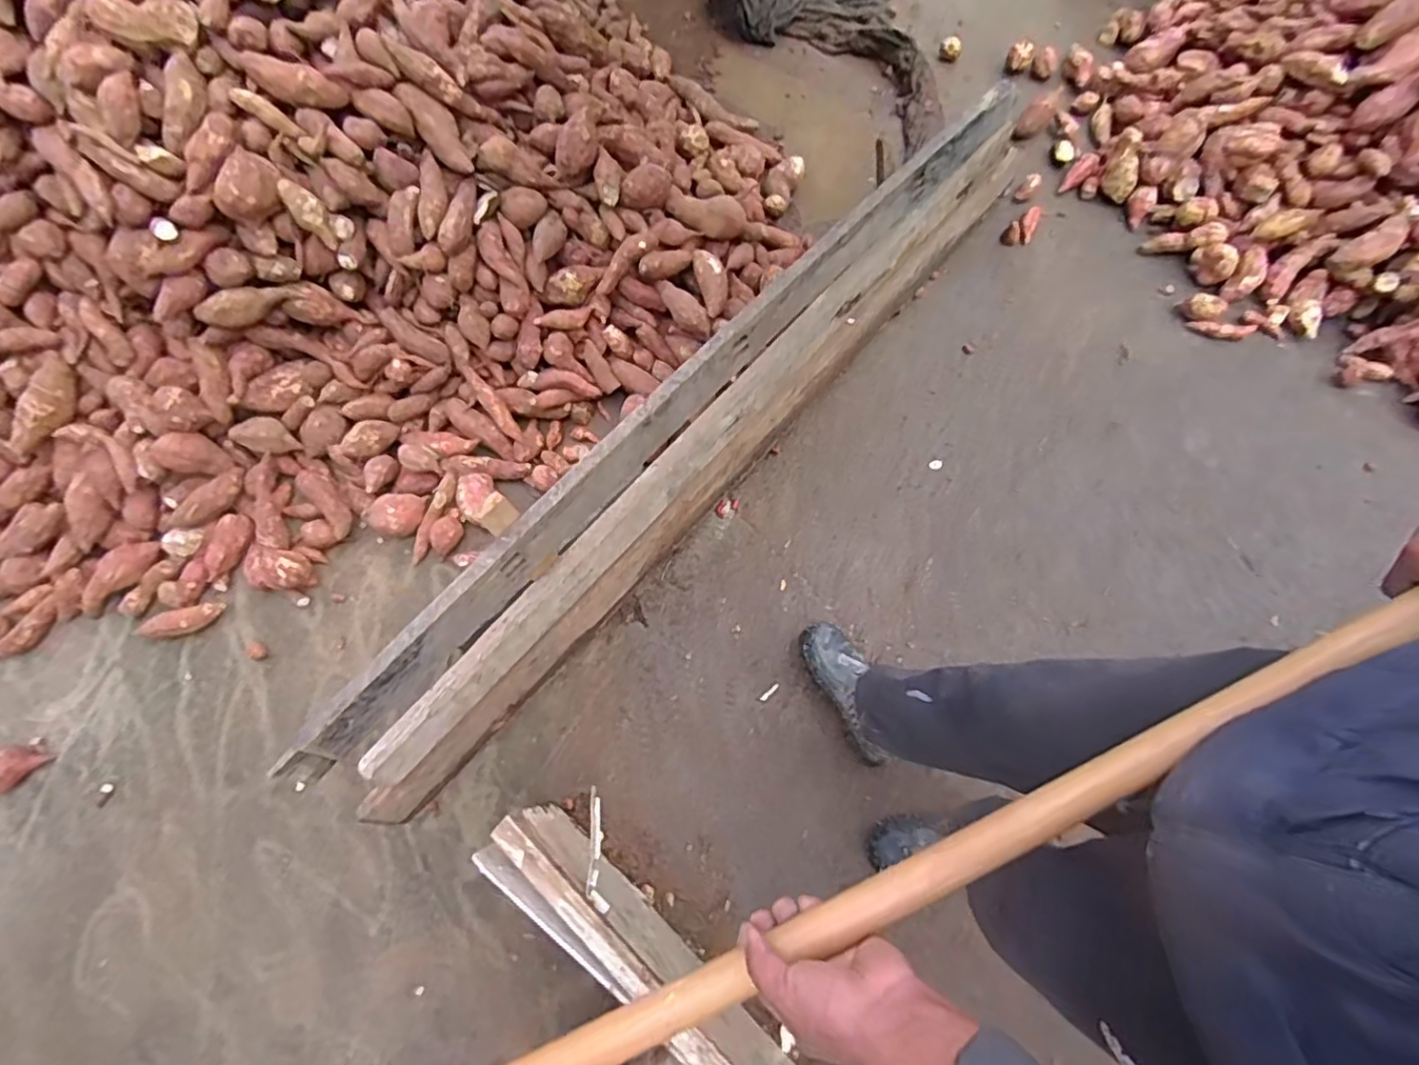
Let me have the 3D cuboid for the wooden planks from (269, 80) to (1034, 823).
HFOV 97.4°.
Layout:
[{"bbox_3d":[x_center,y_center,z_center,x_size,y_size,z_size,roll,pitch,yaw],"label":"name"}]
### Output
[{"bbox_3d":[0.061,-0.281,1.254,0.060,0.370,2.022,34,73,30],"label":"wooden planks"}]

